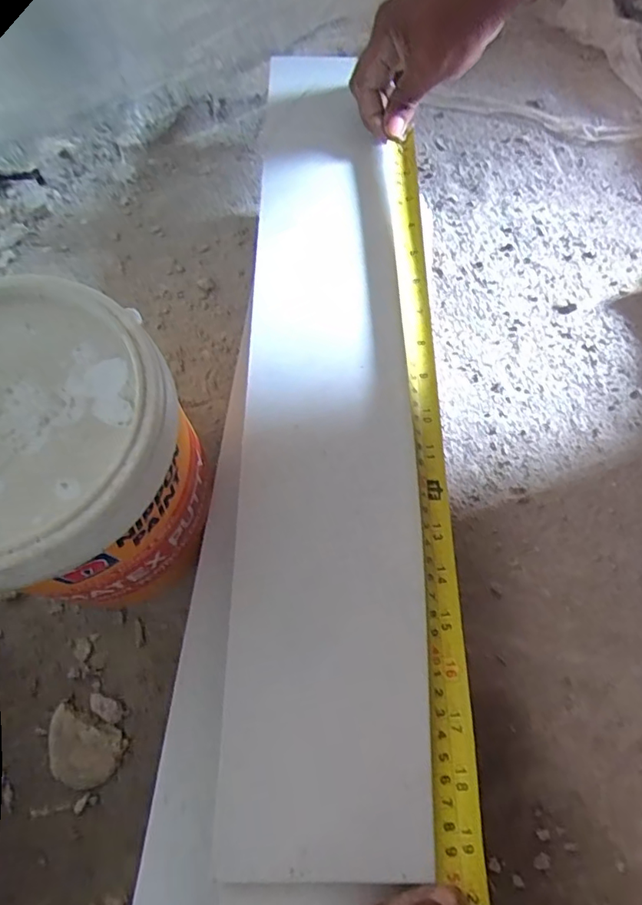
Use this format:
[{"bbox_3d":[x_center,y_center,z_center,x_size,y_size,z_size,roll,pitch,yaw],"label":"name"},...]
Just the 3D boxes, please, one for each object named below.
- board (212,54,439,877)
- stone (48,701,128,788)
[{"bbox_3d":[0.003,-0.033,0.346,0.104,0.009,0.497,0,68,1],"label":"board"},{"bbox_3d":[-0.150,0.185,0.334,0.050,0.006,0.037,21,70,9],"label":"stone"}]

